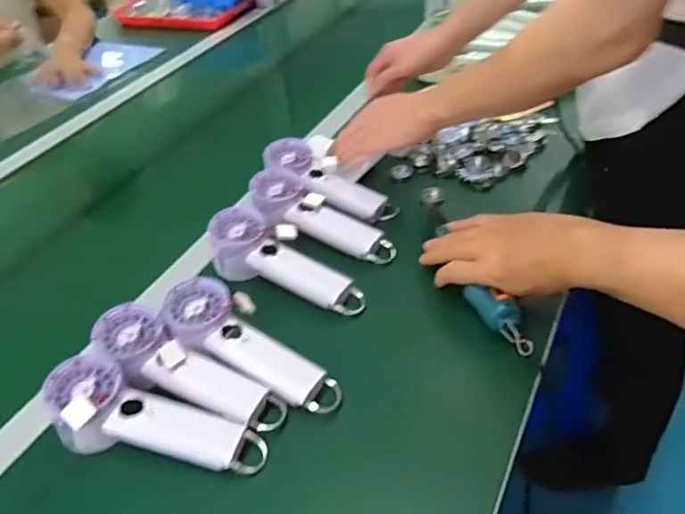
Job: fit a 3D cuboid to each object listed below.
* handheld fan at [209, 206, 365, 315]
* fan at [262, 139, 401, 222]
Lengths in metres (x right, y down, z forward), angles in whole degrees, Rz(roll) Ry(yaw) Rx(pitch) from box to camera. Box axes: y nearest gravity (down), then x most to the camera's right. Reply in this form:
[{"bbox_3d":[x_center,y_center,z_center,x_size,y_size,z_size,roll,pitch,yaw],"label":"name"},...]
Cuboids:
[{"bbox_3d":[-0.061,0.001,0.654,0.195,0.051,0.074,14,45,21],"label":"handheld fan"},{"bbox_3d":[-0.022,-0.099,0.760,0.202,0.031,0.075,36,55,23],"label":"fan"}]

